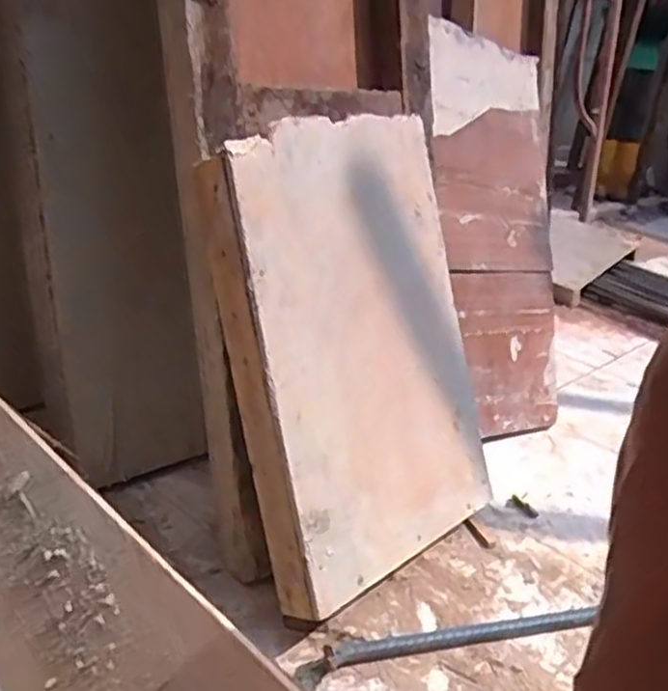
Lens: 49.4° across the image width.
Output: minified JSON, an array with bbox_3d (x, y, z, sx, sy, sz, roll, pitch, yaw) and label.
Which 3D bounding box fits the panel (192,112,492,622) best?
[{"bbox_3d":[0.041,-0.010,0.965,0.059,0.586,0.420,-8,5,43],"label":"panel"}]

